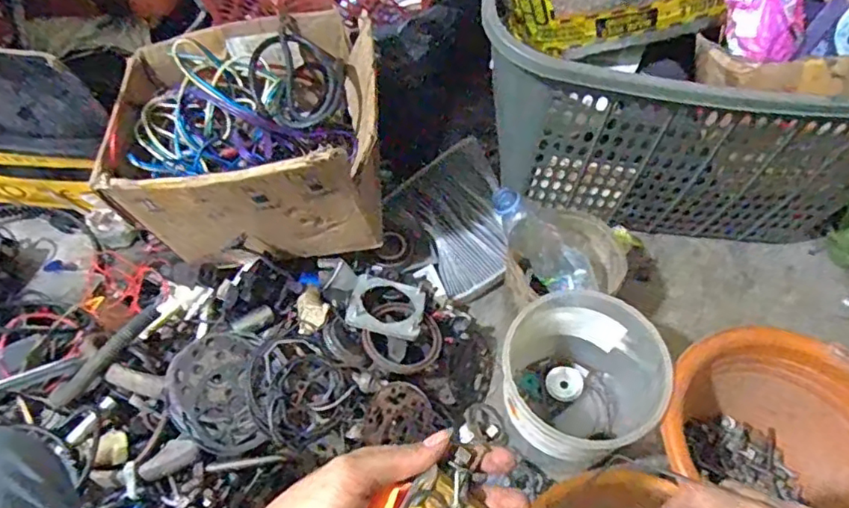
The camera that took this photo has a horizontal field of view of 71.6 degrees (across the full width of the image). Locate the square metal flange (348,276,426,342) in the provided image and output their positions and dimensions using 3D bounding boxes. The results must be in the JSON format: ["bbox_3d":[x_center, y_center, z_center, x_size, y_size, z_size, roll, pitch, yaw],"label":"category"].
[{"bbox_3d":[-0.045,0.061,0.727,0.089,0.019,0.092,18,40,-6],"label":"square metal flange"}]

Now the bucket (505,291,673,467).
[{"bbox_3d":[0.171,0.152,0.676,0.165,0.158,0.173,0,58,1],"label":"bucket"}]

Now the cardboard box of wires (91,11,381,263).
[{"bbox_3d":[-0.210,-0.137,0.739,0.293,0.191,0.239,-6,58,-3],"label":"cardboard box of wires"}]

